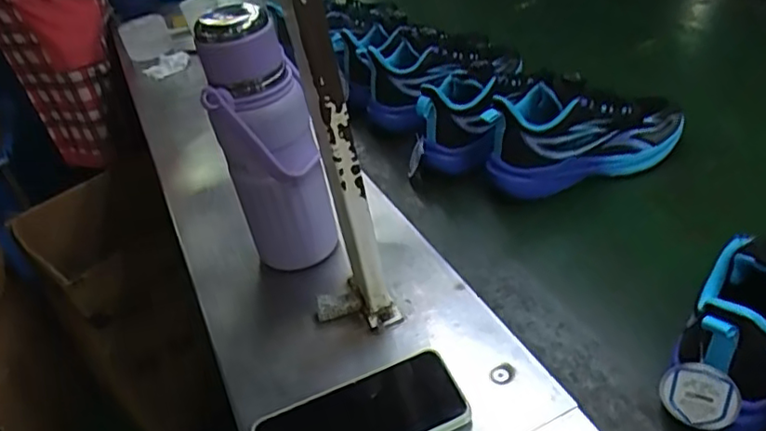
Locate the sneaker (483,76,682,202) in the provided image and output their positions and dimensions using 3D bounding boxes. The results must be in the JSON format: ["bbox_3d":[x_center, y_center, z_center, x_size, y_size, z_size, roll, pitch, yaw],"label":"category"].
[{"bbox_3d":[0.233,-0.101,0.732,0.226,0.125,0.093,-14,38,-3],"label":"sneaker"}]

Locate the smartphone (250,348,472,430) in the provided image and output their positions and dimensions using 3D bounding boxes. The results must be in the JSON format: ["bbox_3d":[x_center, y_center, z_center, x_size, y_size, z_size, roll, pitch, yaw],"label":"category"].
[{"bbox_3d":[-0.019,0.160,0.488,0.163,0.019,0.078,-19,39,-10],"label":"smartphone"}]

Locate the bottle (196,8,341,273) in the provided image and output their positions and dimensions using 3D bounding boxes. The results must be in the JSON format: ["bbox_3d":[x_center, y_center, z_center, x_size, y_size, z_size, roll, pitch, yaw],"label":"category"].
[{"bbox_3d":[-0.102,-0.047,0.592,0.086,0.273,0.076,-16,38,-6],"label":"bottle"}]

